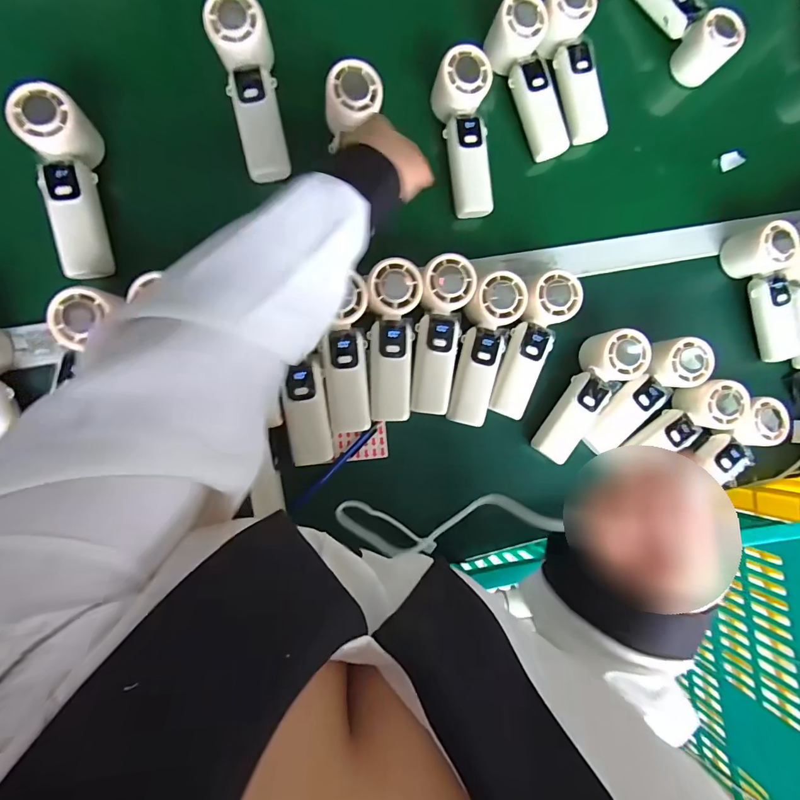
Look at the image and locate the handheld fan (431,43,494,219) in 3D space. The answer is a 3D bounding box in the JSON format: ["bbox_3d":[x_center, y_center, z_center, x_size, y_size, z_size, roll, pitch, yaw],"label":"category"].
[{"bbox_3d":[0.072,-0.293,0.472,0.059,0.070,0.165,-7,89,-9],"label":"handheld fan"}]

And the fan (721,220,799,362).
[{"bbox_3d":[0.463,-0.133,0.515,0.051,0.060,0.164,-22,91,-9],"label":"fan"}]

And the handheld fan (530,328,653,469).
[{"bbox_3d":[0.214,-0.003,0.473,0.057,0.060,0.162,31,84,-7],"label":"handheld fan"}]

